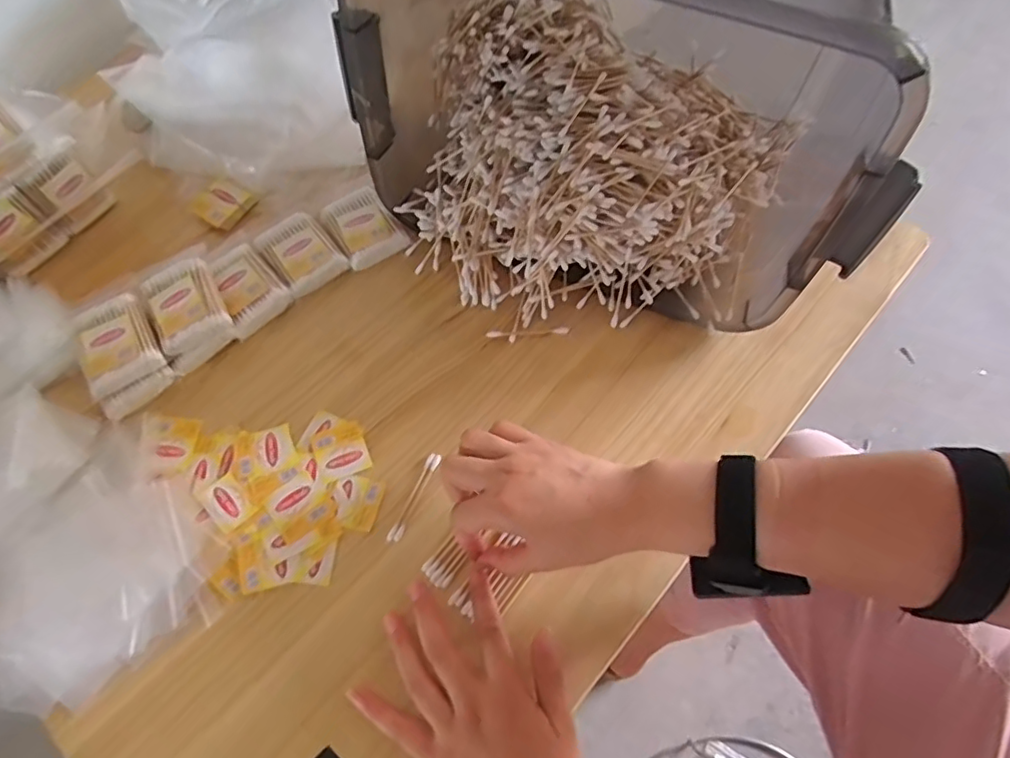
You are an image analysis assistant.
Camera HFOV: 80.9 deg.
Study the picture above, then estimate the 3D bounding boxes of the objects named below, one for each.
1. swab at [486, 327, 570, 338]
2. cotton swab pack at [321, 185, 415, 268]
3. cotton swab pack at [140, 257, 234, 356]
[{"bbox_3d":[0.020,-0.040,0.508,0.071,0.005,0.008,-4,64,-3],"label":"swab"},{"bbox_3d":[-0.128,-0.143,0.547,0.061,0.017,0.072,-29,68,-14],"label":"cotton swab pack"},{"bbox_3d":[-0.263,-0.063,0.488,0.056,0.021,0.069,-26,67,-13],"label":"cotton swab pack"}]

